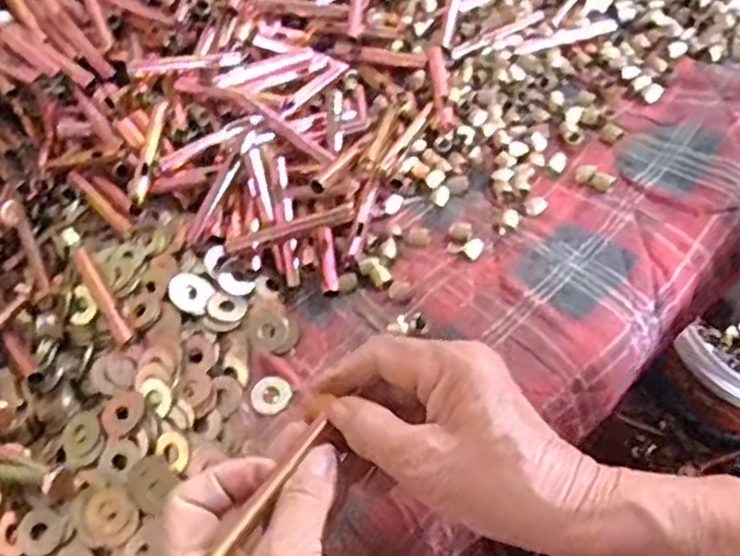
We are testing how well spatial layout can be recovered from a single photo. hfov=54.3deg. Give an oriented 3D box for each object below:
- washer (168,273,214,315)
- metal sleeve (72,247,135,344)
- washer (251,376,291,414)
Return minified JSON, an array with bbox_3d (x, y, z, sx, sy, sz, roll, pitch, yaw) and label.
[{"bbox_3d":[-0.116,0.010,0.466,0.028,0.004,0.028,17,58,0],"label":"washer"},{"bbox_3d":[-0.171,0.011,0.461,0.010,0.014,0.080,-31,62,-15],"label":"metal sleeve"},{"bbox_3d":[-0.060,0.070,0.438,0.023,0.004,0.024,-1,59,2],"label":"washer"}]

